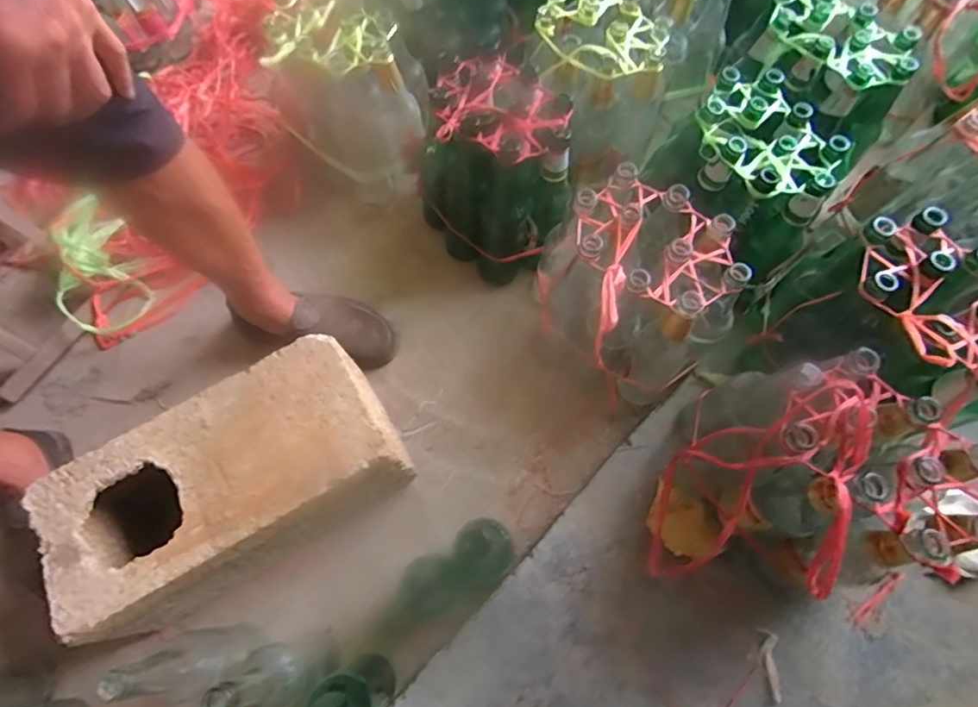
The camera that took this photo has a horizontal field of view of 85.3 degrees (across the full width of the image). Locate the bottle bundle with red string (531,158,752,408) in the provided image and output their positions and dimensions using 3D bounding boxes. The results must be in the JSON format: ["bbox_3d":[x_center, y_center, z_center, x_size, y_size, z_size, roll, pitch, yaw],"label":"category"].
[{"bbox_3d":[0.195,-0.076,0.735,0.215,0.261,0.221,-1,67,2],"label":"bottle bundle with red string"}]

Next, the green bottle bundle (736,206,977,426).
[{"bbox_3d":[0.488,-0.018,0.680,0.214,0.283,0.222,-1,67,2],"label":"green bottle bundle"}]

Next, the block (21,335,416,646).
[{"bbox_3d":[-0.318,0.170,0.690,0.376,0.195,0.185,-29,69,-10],"label":"block"}]

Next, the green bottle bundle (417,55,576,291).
[{"bbox_3d":[-0.002,-0.256,0.816,0.219,0.261,0.232,-6,67,-1],"label":"green bottle bundle"}]

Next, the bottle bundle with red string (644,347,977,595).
[{"bbox_3d":[0.355,0.145,0.623,0.264,0.267,0.249,-1,67,2],"label":"bottle bundle with red string"}]

